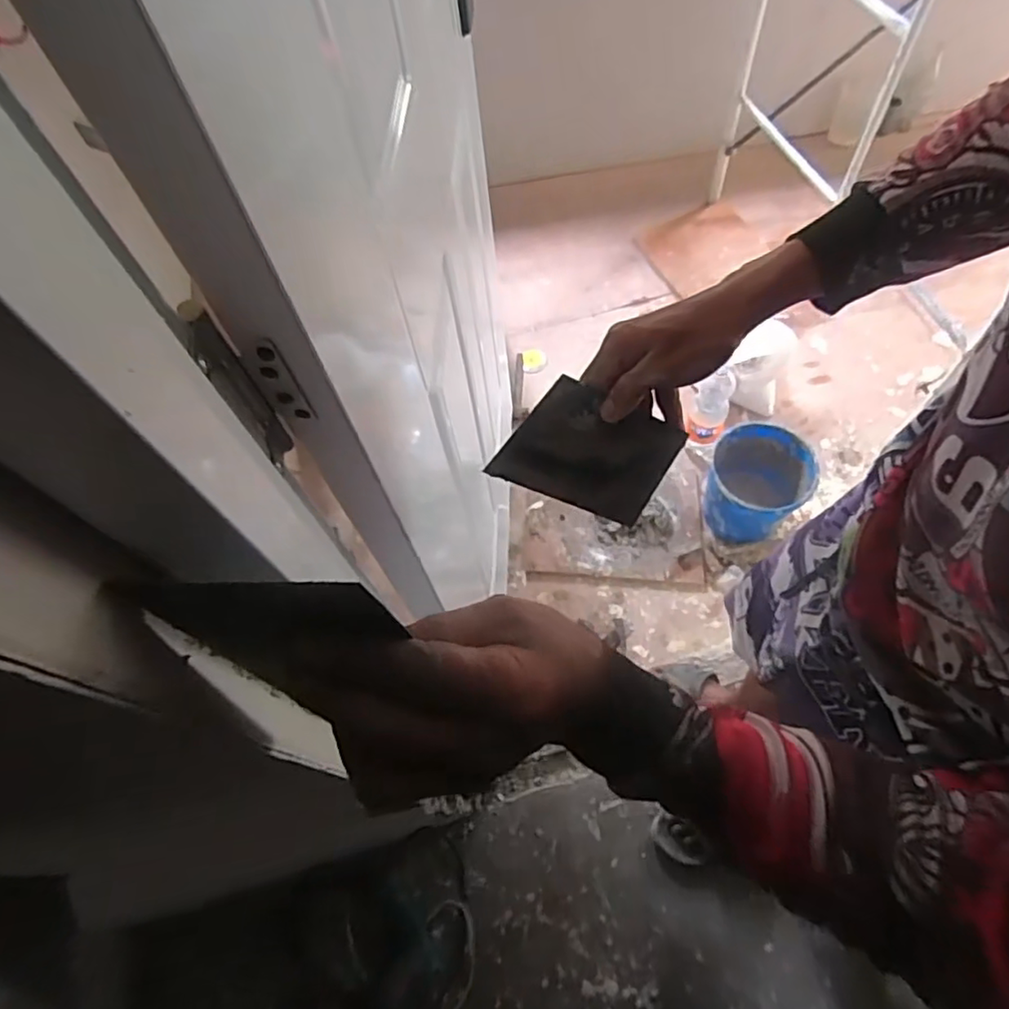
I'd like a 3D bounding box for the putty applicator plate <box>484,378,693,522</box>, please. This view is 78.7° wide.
[{"bbox_3d":[0.071,-0.039,0.489,0.136,0.097,0.006,21,31,-22],"label":"putty applicator plate"}]

